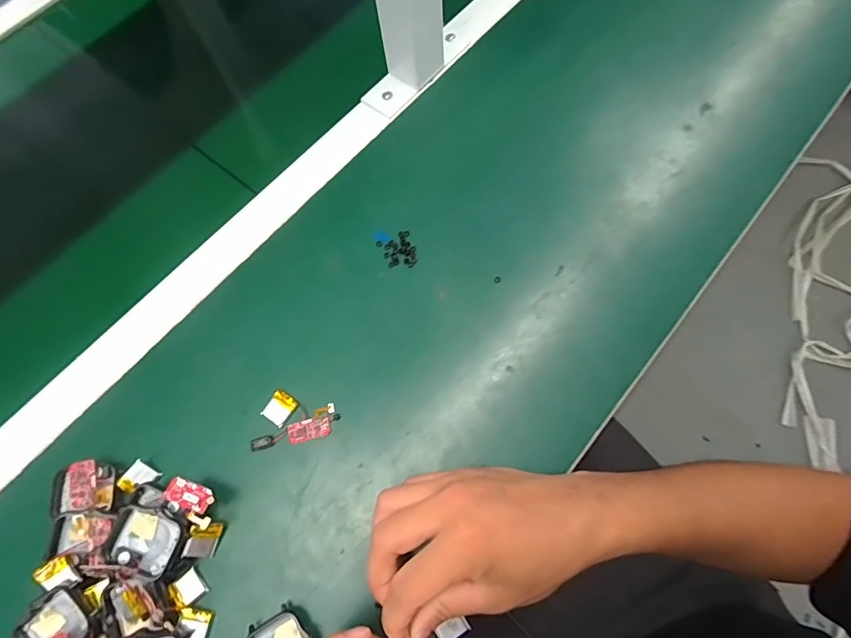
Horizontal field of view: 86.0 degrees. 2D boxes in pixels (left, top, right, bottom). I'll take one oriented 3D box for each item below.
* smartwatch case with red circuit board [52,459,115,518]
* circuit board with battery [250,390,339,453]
[{"bbox_3d":[-0.240,0.118,0.321,0.042,0.017,0.033,-7,70,-1],"label":"smartwatch case with red circuit board"},{"bbox_3d":[-0.093,0.076,0.329,0.055,0.004,0.041,7,70,7],"label":"circuit board with battery"}]

